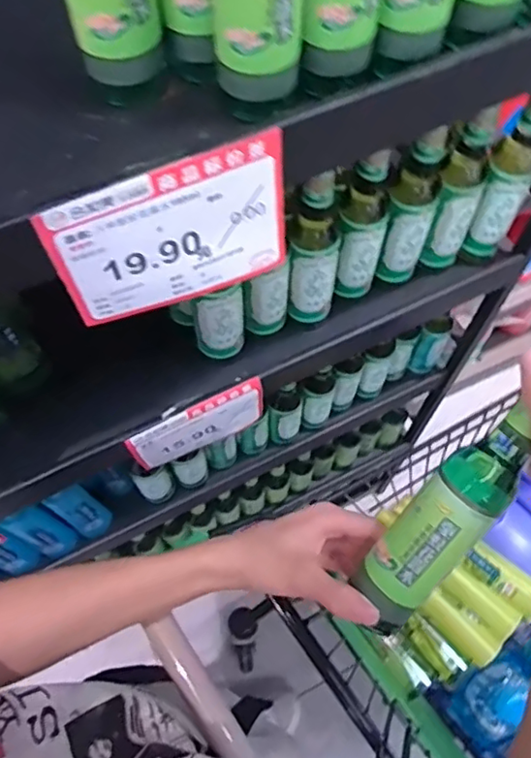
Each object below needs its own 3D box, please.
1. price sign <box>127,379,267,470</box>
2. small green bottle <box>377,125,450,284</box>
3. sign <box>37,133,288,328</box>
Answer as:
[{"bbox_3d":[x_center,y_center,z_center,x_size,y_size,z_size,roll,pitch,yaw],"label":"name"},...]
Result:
[{"bbox_3d":[-0.068,0.051,0.613,0.140,0.087,0.011,-25,68,-14],"label":"price sign"},{"bbox_3d":[0.143,-0.165,0.576,0.049,0.183,0.050,21,65,7],"label":"small green bottle"},{"bbox_3d":[-0.054,-0.085,0.361,0.141,0.101,0.007,-23,59,-11],"label":"sign"}]

